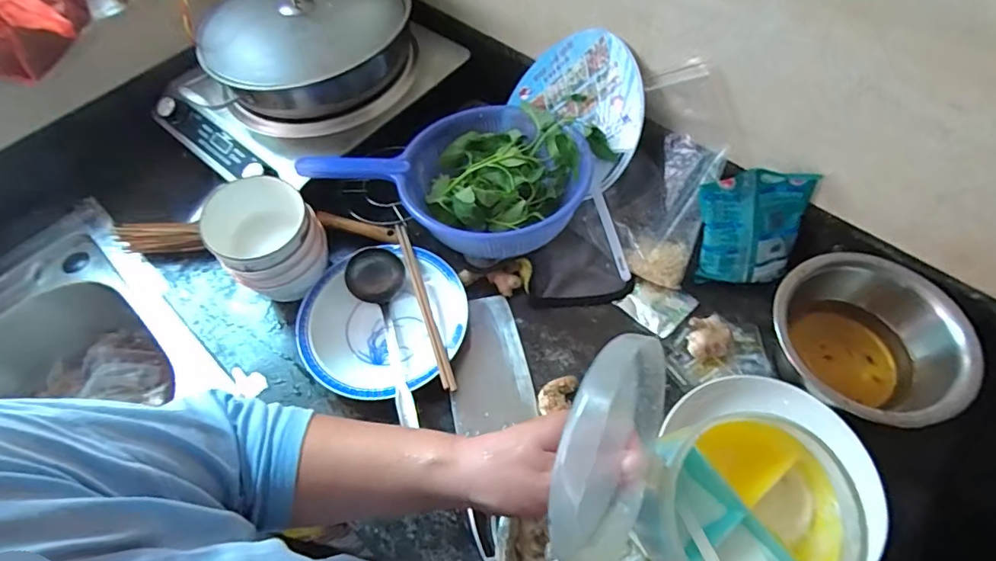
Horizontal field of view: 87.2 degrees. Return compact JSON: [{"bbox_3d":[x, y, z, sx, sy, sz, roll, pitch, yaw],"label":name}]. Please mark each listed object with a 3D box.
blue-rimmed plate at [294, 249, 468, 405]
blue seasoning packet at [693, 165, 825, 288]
[{"bbox_3d":[-0.142,0.045,0.632,0.191,0.049,0.197,-2,59,2],"label":"blue-rimmed plate"},{"bbox_3d":[0.295,-0.057,0.610,0.112,0.143,0.017,-3,33,11],"label":"blue seasoning packet"}]

